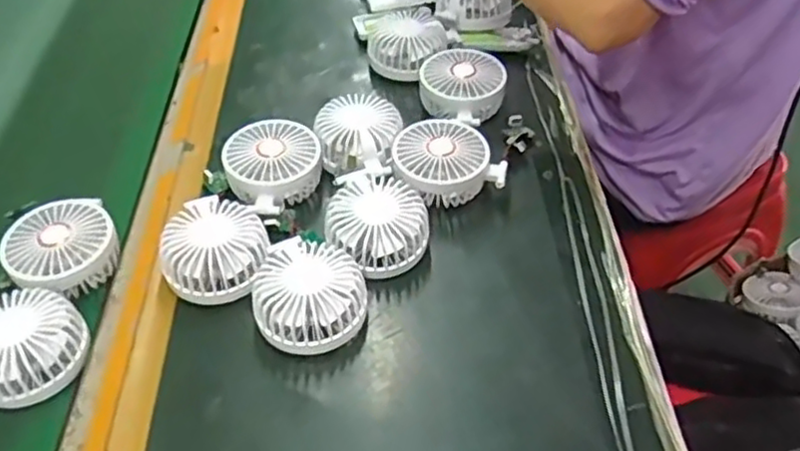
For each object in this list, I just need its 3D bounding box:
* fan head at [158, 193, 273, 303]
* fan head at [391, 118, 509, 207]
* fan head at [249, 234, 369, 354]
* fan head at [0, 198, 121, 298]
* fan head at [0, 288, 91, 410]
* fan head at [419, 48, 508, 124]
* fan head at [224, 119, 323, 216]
[{"bbox_3d":[-0.153,0.020,0.576,0.084,0.040,0.086,-2,48,2],"label":"fan head"},{"bbox_3d":[0.044,-0.058,0.650,0.100,0.049,0.080,-13,49,-8],"label":"fan head"},{"bbox_3d":[-0.071,0.056,0.553,0.085,0.058,0.093,-2,48,2],"label":"fan head"},{"bbox_3d":[-0.287,0.020,0.591,0.090,0.037,0.082,-34,55,-25],"label":"fan head"},{"bbox_3d":[-0.288,0.089,0.528,0.085,0.035,0.084,-2,48,2],"label":"fan head"},{"bbox_3d":[0.064,-0.146,0.724,0.079,0.042,0.081,-2,48,2],"label":"fan head"},{"bbox_3d":[-0.114,-0.057,0.637,0.087,0.039,0.082,-29,53,-21],"label":"fan head"}]

